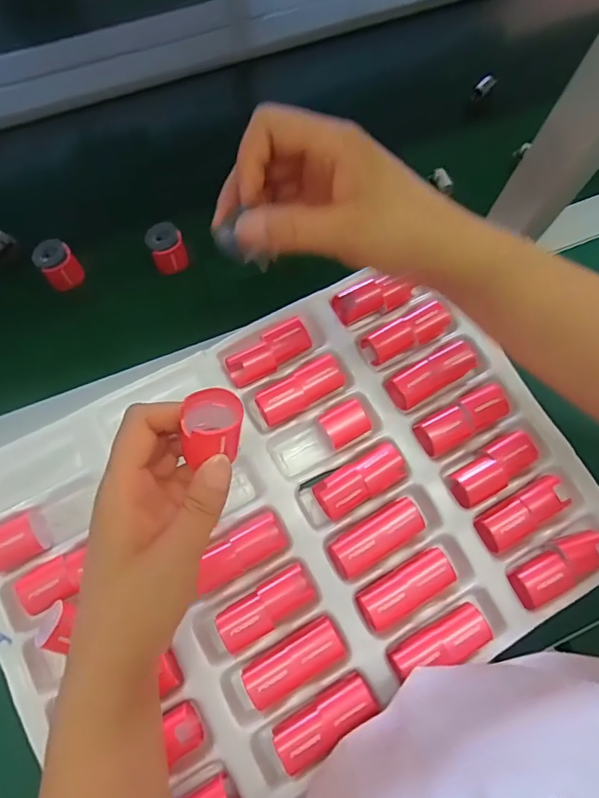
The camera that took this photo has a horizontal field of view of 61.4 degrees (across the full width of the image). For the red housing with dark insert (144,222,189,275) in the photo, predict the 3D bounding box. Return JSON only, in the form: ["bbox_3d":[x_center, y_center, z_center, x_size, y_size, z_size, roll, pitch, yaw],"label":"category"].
[{"bbox_3d":[-0.121,-0.138,0.461,0.030,0.037,0.031,0,74,-2],"label":"red housing with dark insert"}]

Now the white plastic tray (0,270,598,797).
[{"bbox_3d":[-0.009,0.092,0.396,0.439,0.039,0.317,-29,77,-9],"label":"white plastic tray"}]

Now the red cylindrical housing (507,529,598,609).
[{"bbox_3d":[0.197,0.128,0.382,0.075,0.020,0.030,-29,77,-9],"label":"red cylindrical housing"}]

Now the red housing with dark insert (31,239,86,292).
[{"bbox_3d":[-0.213,-0.119,0.451,0.030,0.039,0.029,0,74,-2],"label":"red housing with dark insert"}]

